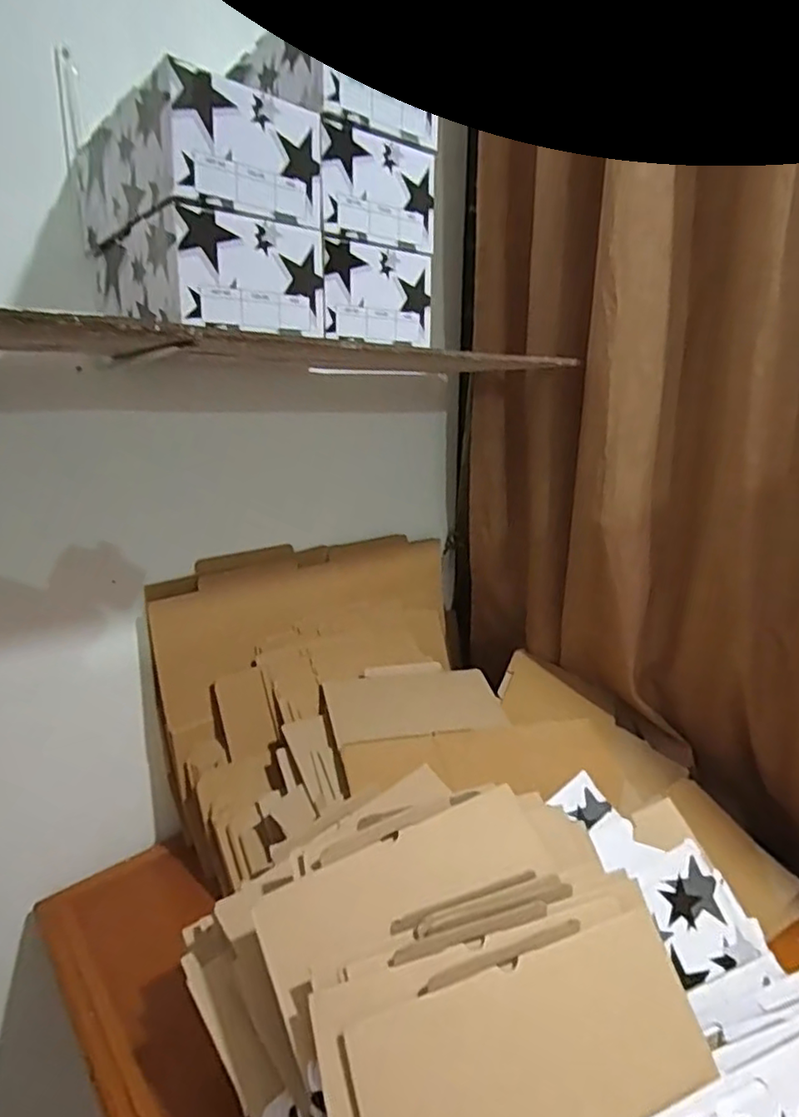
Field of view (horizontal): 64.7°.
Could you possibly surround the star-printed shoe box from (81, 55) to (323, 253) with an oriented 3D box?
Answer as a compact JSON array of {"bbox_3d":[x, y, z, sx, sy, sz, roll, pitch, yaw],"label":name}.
[{"bbox_3d":[-0.215,-0.385,0.646,0.152,0.096,0.259,-14,22,-40],"label":"star-printed shoe box"}]

